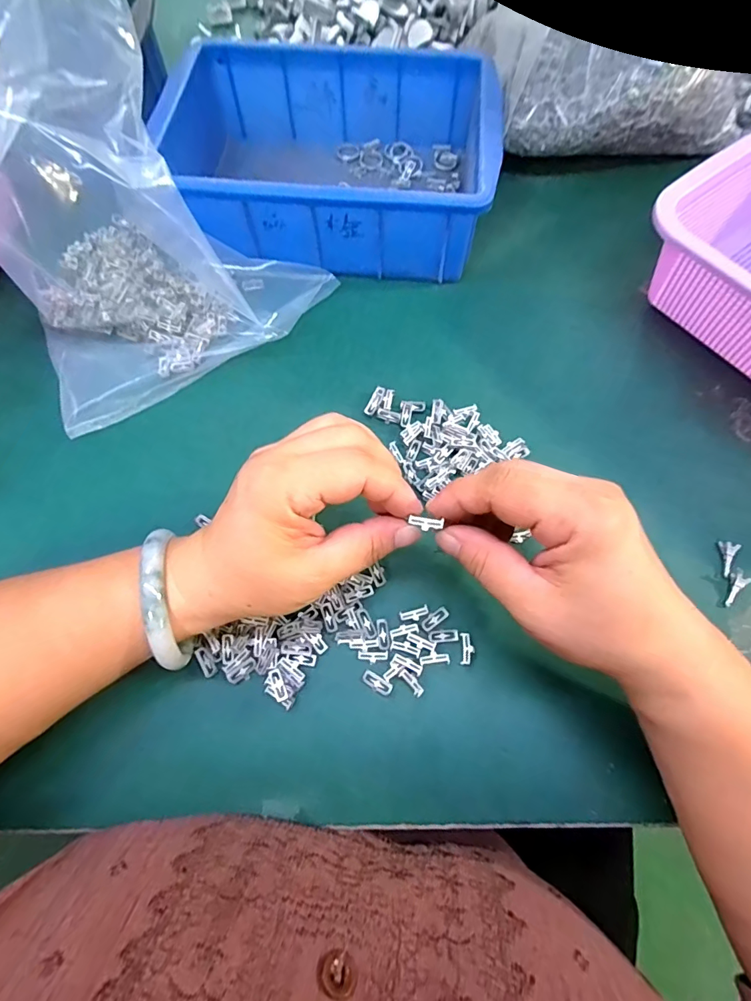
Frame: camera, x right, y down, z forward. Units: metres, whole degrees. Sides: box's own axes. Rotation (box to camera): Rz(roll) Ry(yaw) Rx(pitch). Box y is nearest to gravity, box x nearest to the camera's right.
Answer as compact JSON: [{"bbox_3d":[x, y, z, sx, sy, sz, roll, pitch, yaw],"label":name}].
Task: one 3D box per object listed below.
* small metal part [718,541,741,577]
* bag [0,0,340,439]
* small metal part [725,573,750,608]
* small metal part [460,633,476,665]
[{"bbox_3d":[0.207,0.034,0.276,0.008,0.007,0.021,18,69,8],"label":"small metal part"},{"bbox_3d":[-0.161,-0.186,0.295,0.205,0.150,0.177,-35,72,-13],"label":"bag"},{"bbox_3d":[0.206,0.052,0.270,0.008,0.004,0.020,27,90,11],"label":"small metal part"},{"bbox_3d":[0.051,0.082,0.259,0.008,0.005,0.017,2,68,1],"label":"small metal part"}]

